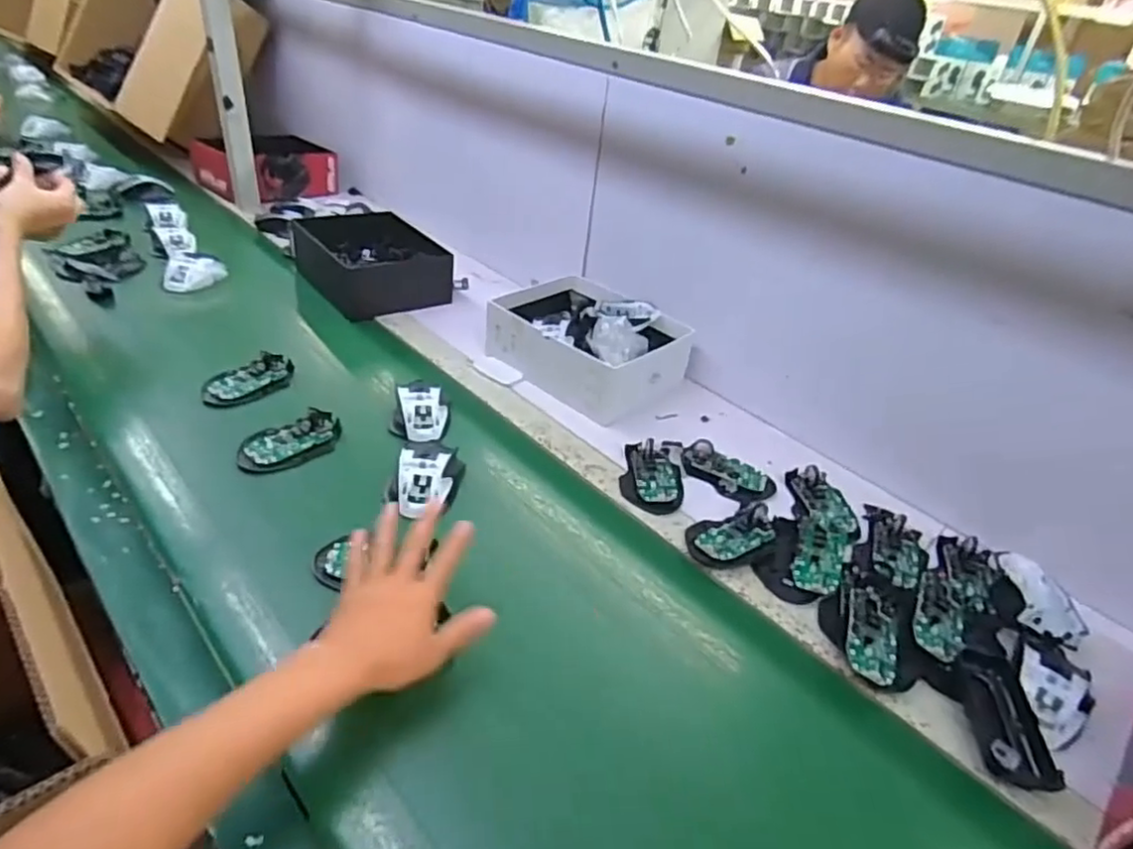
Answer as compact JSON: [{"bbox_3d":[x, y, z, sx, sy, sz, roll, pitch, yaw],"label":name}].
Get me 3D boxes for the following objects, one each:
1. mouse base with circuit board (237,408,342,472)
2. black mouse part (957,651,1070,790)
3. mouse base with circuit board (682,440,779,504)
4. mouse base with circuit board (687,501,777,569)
[{"bbox_3d":[-0.315,0.019,0.745,0.062,0.018,0.114,34,42,32],"label":"mouse base with circuit board"},{"bbox_3d":[0.363,0.241,0.542,0.051,0.017,0.109,9,35,1],"label":"black mouse part"},{"bbox_3d":[0.198,0.053,0.790,0.112,0.035,0.056,24,38,22],"label":"mouse base with circuit board"},{"bbox_3d":[0.177,0.118,0.694,0.099,0.025,0.065,-5,37,-18],"label":"mouse base with circuit board"}]

